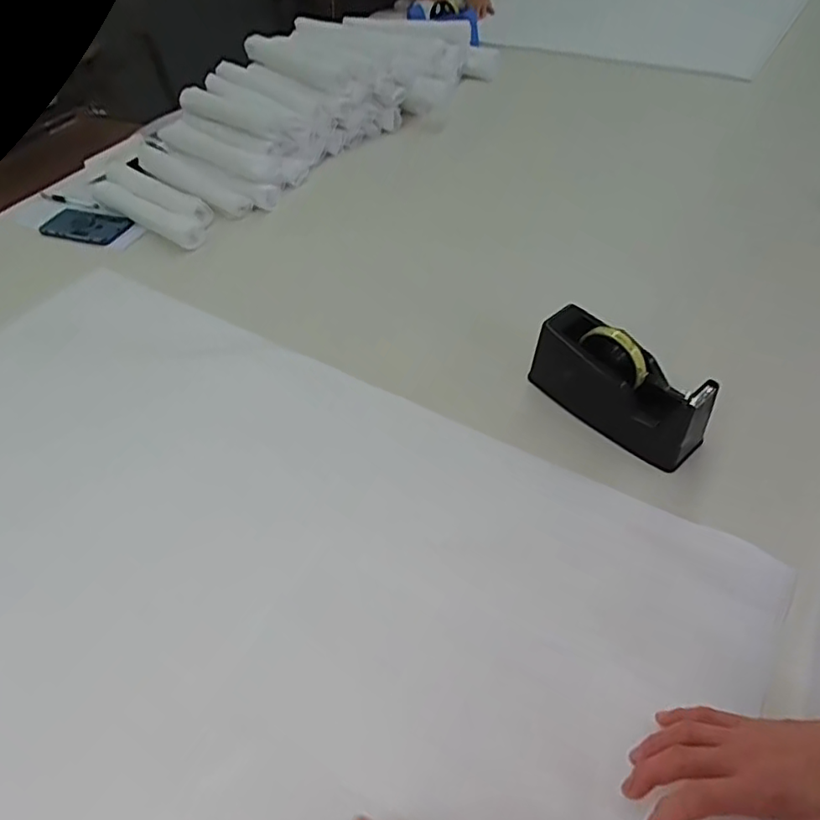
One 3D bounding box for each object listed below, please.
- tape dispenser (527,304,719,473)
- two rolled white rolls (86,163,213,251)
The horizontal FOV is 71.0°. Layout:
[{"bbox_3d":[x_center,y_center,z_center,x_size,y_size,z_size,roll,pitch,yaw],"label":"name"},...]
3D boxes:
[{"bbox_3d":[0.231,-0.031,0.641,0.067,0.095,0.201,-36,56,-25],"label":"tape dispenser"},{"bbox_3d":[-0.458,-0.362,1.010,0.307,0.038,0.091,27,55,25],"label":"two rolled white rolls"}]

